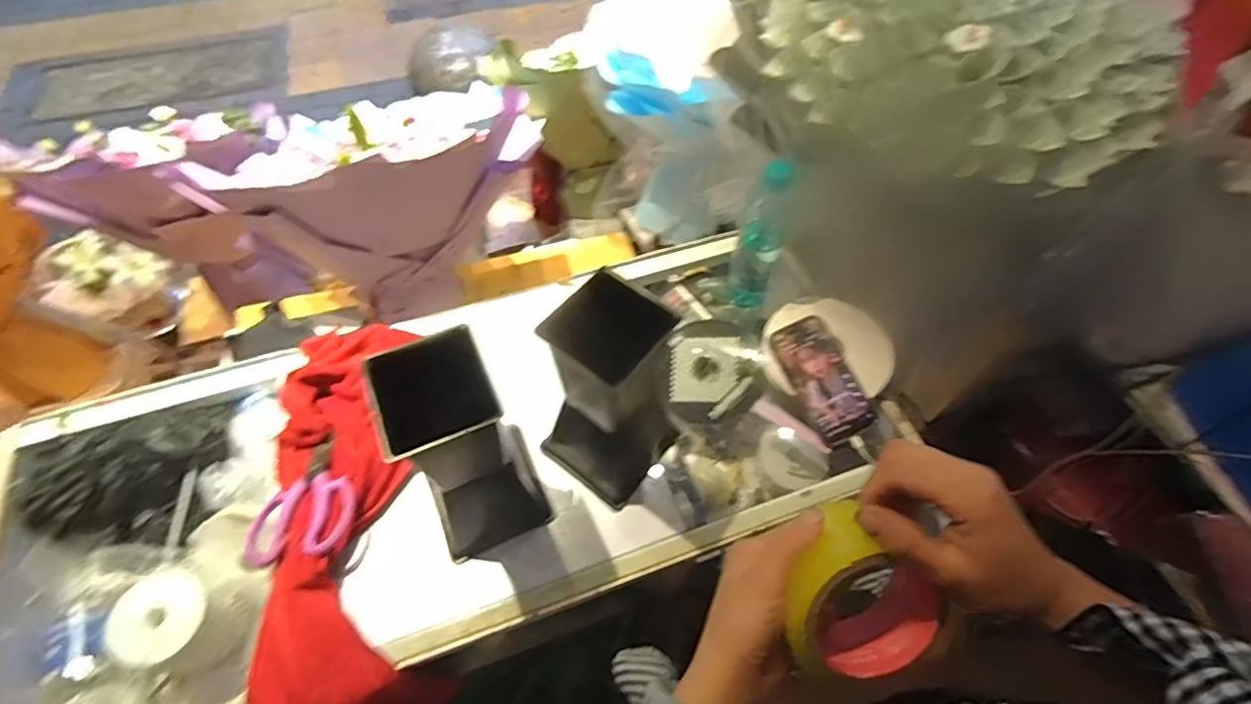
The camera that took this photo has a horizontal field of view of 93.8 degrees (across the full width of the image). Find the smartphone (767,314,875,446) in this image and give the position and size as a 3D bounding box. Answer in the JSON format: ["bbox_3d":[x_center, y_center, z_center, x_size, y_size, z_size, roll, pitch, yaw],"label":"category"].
[{"bbox_3d":[0.235,0.030,0.694,0.076,0.016,0.145,-24,72,-9],"label":"smartphone"}]

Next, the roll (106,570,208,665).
[{"bbox_3d":[-0.491,0.277,0.615,0.084,0.024,0.086,1,58,-1],"label":"roll"}]

